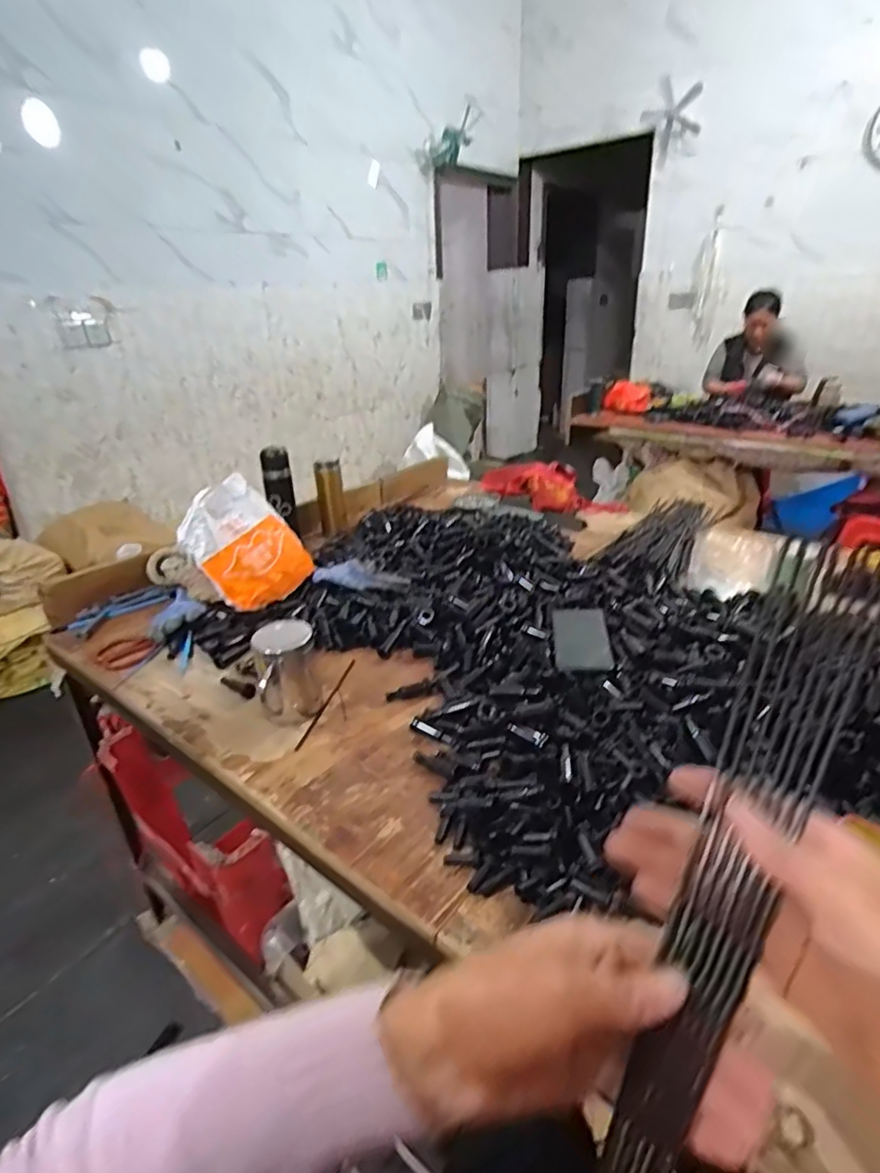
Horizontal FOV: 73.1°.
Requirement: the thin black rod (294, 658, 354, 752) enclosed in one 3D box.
[{"bbox_3d":[-0.162,0.167,0.855,0.010,0.006,0.206,3,28,14],"label":"thin black rod"}]

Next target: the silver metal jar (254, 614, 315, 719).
[{"bbox_3d":[-0.209,0.112,0.811,0.081,0.106,0.093,-8,27,-12],"label":"silver metal jar"}]

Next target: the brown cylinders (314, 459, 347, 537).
[{"bbox_3d":[-0.265,-0.219,1.440,0.065,0.168,0.054,-8,27,-12],"label":"brown cylinders"}]

